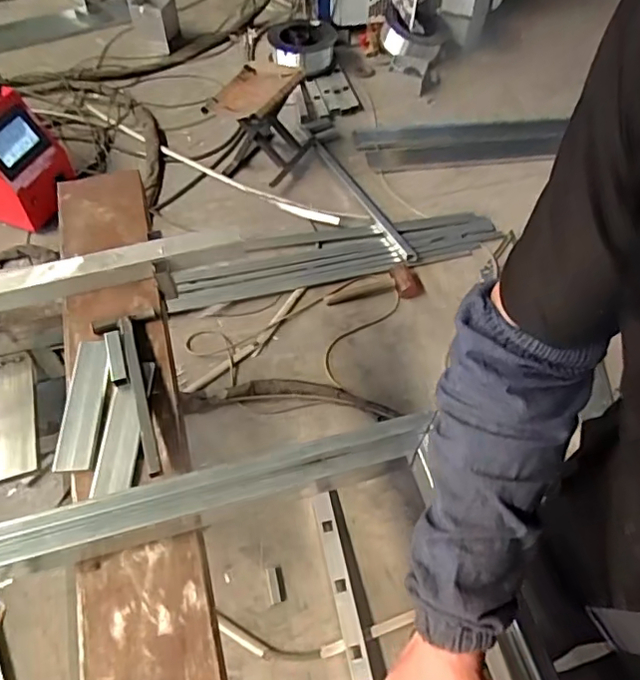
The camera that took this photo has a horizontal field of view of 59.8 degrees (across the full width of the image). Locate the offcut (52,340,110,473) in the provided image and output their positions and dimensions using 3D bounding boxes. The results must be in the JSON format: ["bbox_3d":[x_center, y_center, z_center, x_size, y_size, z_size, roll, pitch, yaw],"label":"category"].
[{"bbox_3d":[-0.325,0.085,0.773,0.049,0.016,0.197,-1,56,-3],"label":"offcut"}]

